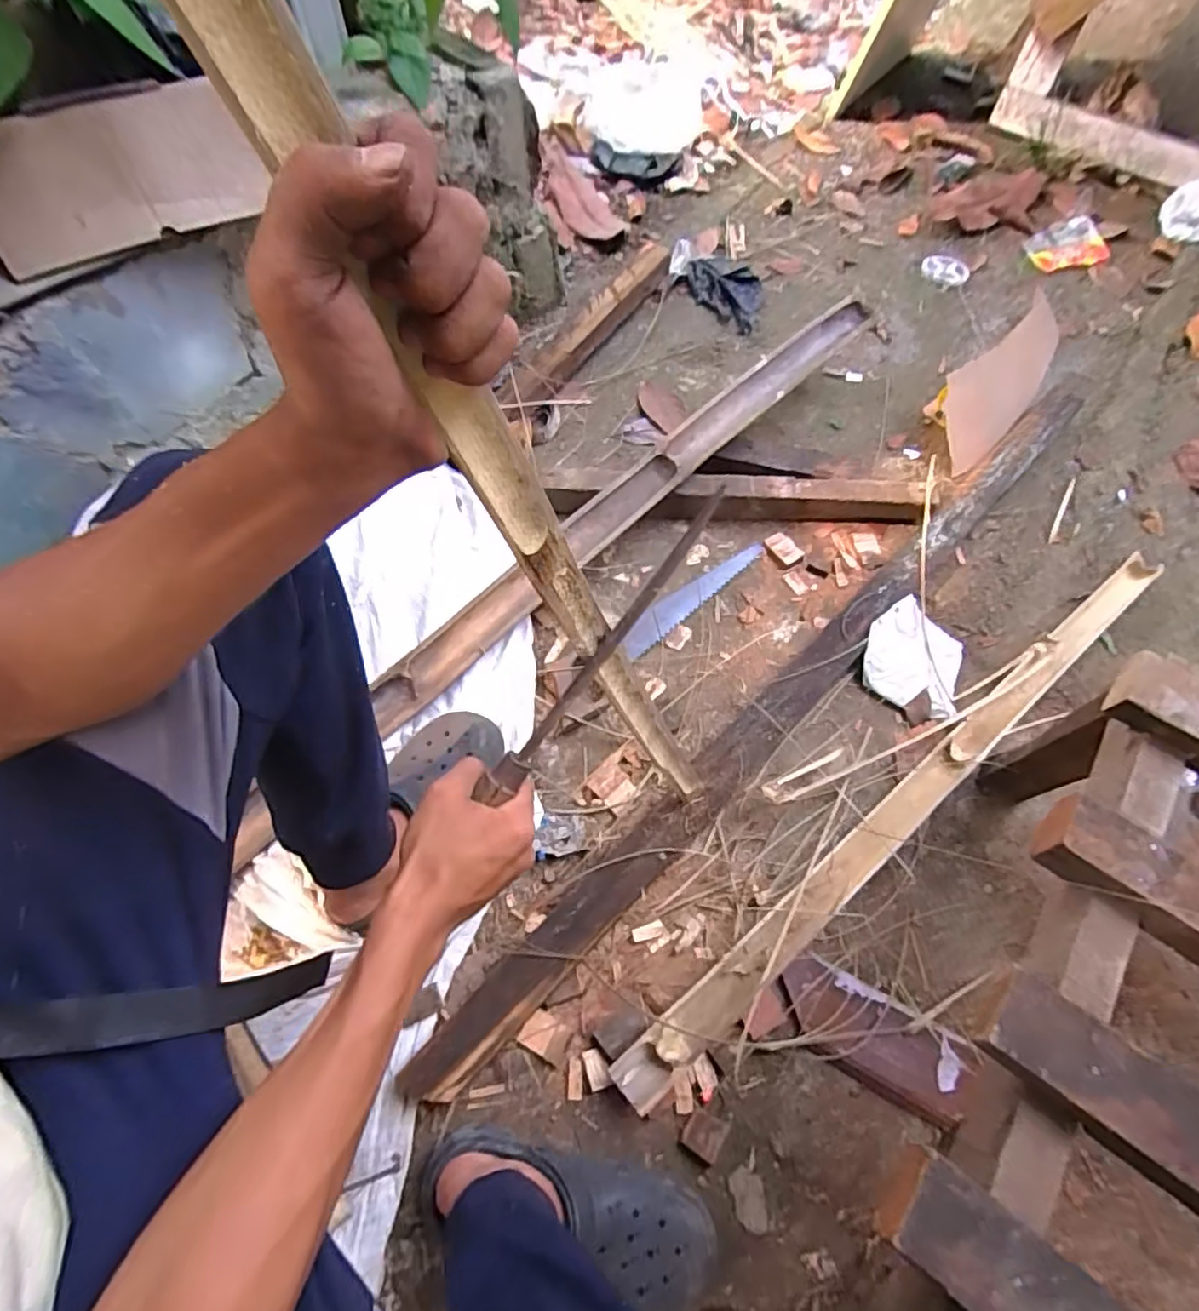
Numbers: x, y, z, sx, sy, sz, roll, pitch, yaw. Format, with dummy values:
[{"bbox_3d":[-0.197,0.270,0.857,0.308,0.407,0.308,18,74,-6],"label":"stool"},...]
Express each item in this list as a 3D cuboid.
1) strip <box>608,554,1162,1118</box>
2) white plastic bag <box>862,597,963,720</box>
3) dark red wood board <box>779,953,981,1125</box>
[{"bbox_3d":[0.423,0.155,0.808,1.042,0.044,0.064,-36,69,-17],"label":"strip"},{"bbox_3d":[0.439,-0.001,0.889,0.136,0.046,0.152,25,66,11],"label":"white plastic bag"},{"bbox_3d":[0.295,0.411,0.685,0.198,0.025,0.082,27,66,12],"label":"dark red wood board"}]

